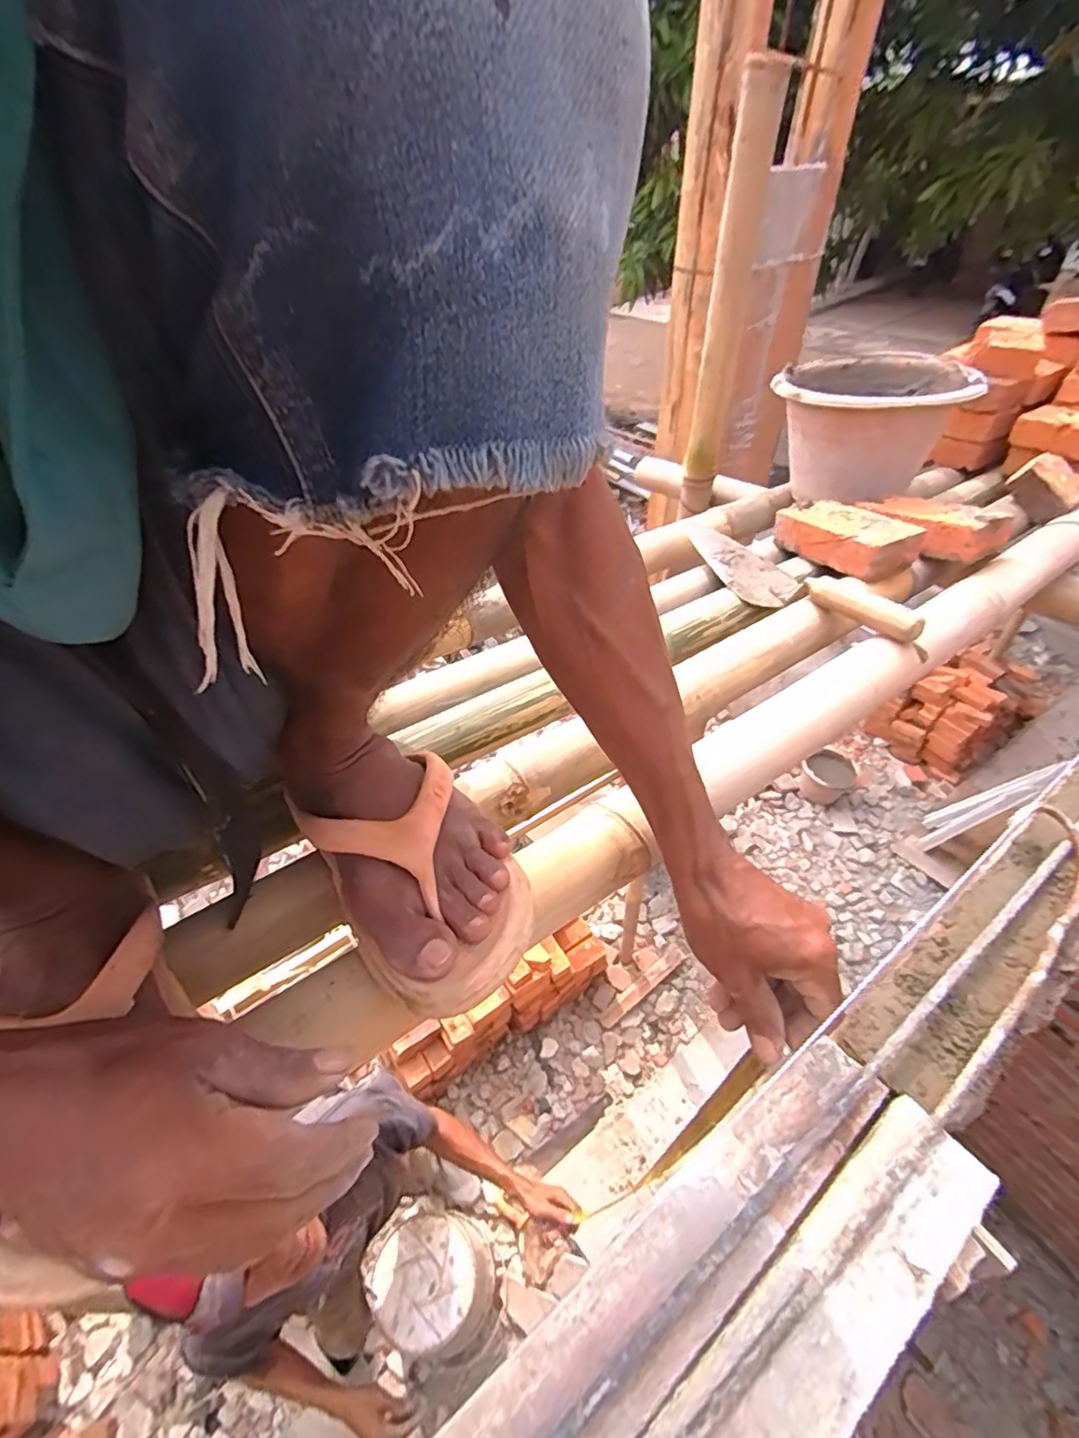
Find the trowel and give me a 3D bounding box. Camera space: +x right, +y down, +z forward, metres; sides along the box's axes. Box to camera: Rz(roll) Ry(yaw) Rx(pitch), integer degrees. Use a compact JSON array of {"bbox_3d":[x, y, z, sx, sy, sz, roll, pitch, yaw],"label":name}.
[{"bbox_3d":[0.281,-0.165,0.687,0.079,0.053,0.324,-24,48,-21],"label":"trowel"}]

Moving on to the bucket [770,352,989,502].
[{"bbox_3d":[0.453,-0.413,0.850,0.239,0.146,0.250,12,46,14],"label":"bucket"}]

